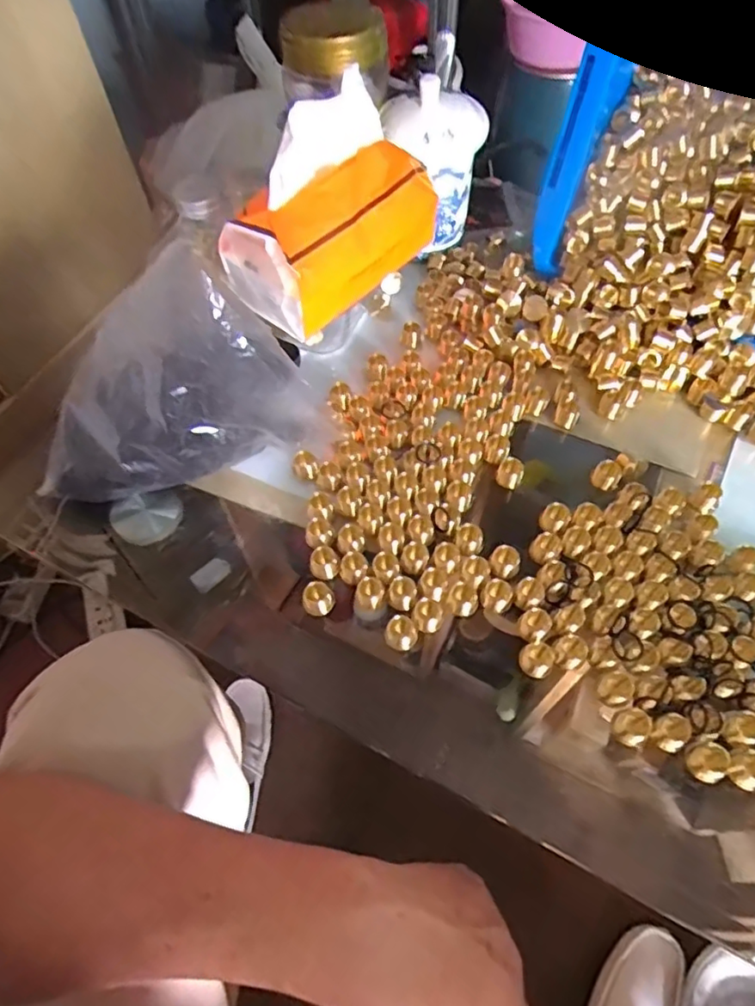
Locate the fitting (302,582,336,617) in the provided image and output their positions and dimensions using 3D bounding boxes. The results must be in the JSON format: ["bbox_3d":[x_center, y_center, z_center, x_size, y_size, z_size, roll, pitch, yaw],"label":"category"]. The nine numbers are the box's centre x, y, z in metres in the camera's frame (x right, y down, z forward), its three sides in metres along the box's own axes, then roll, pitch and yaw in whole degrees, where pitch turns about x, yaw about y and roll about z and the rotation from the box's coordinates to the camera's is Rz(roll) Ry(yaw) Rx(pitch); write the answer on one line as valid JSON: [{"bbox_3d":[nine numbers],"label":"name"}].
[{"bbox_3d":[-0.040,0.065,0.396,0.018,0.017,0.020,35,68,20],"label":"fitting"}]

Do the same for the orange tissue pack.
[{"bbox_3d":[-0.034,-0.220,0.432,0.090,0.115,0.153,37,66,22],"label":"orange tissue pack"}]

